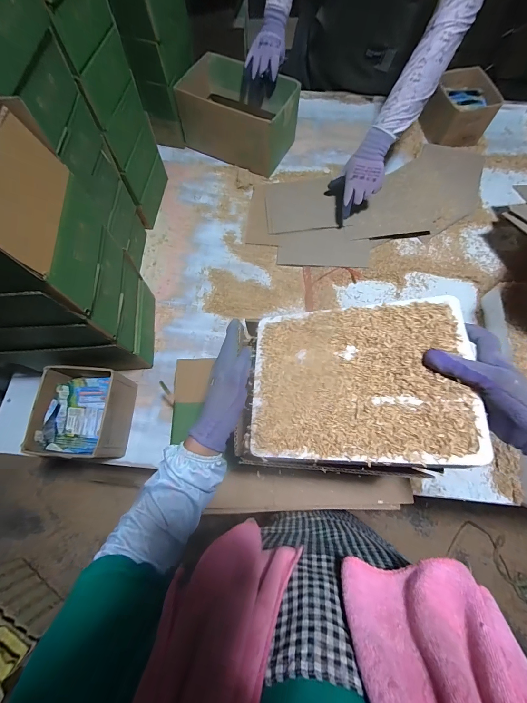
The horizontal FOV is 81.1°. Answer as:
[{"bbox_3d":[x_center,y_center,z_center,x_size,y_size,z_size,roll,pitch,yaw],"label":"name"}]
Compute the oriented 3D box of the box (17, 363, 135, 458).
[{"bbox_3d":[-0.363,0.125,0.636,0.144,0.126,0.173,2,71,1],"label":"box"}]

